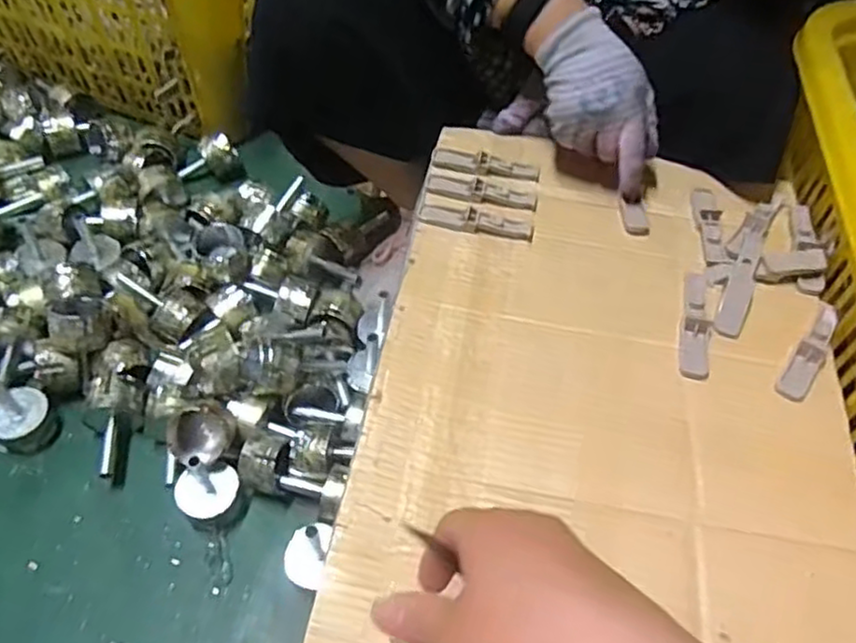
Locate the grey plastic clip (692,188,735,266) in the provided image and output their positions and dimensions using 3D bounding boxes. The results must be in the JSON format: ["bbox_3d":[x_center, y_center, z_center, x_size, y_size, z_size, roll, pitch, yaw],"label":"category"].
[{"bbox_3d":[0.253,-0.086,0.613,0.021,0.010,0.099,6,52,-1],"label":"grey plastic clip"}]

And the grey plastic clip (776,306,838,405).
[{"bbox_3d":[0.302,0.021,0.536,0.022,0.015,0.101,33,57,19],"label":"grey plastic clip"}]

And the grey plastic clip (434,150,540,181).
[{"bbox_3d":[0.055,-0.146,0.645,0.098,0.009,0.029,12,53,4],"label":"grey plastic clip"}]

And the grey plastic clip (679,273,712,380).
[{"bbox_3d":[0.215,-0.001,0.548,0.024,0.010,0.105,13,53,5],"label":"grey plastic clip"}]

